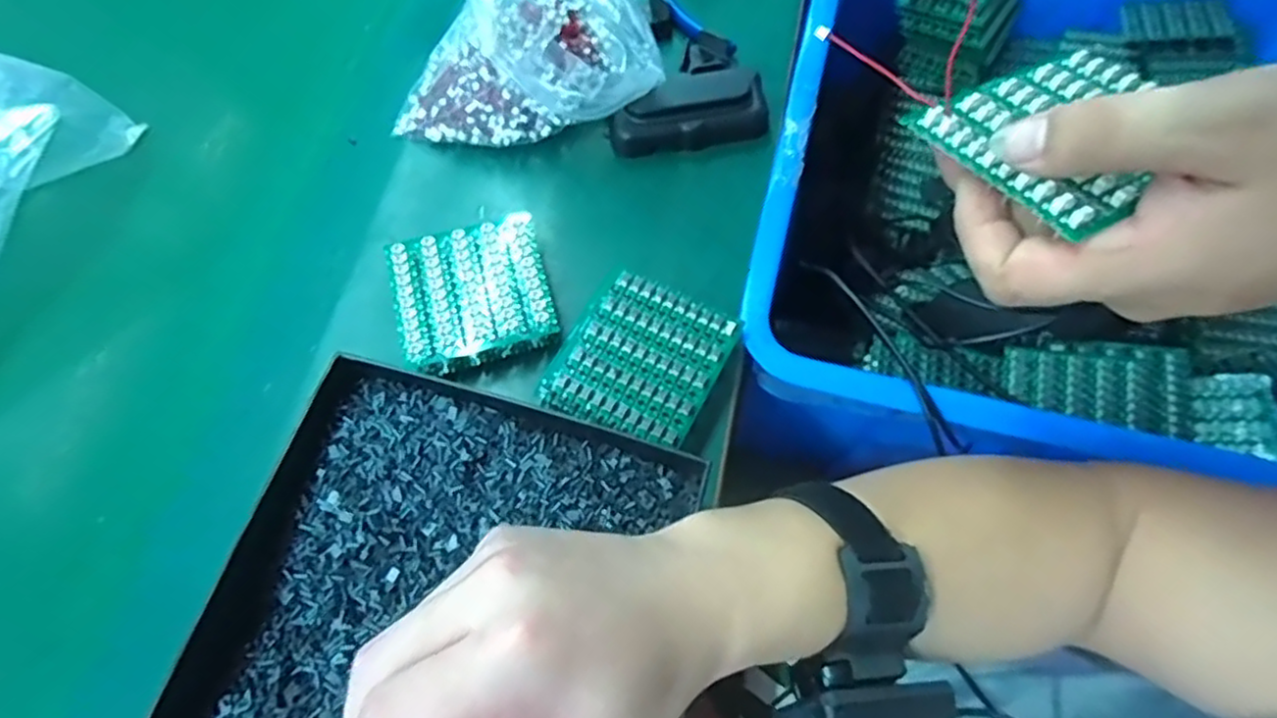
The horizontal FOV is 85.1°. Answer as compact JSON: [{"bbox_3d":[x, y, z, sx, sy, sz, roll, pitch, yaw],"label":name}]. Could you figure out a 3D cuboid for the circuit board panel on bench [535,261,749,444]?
[{"bbox_3d":[0.000,0.000,0.393,0.087,0.009,0.092,26,70,12],"label":"circuit board panel on bench"}]

